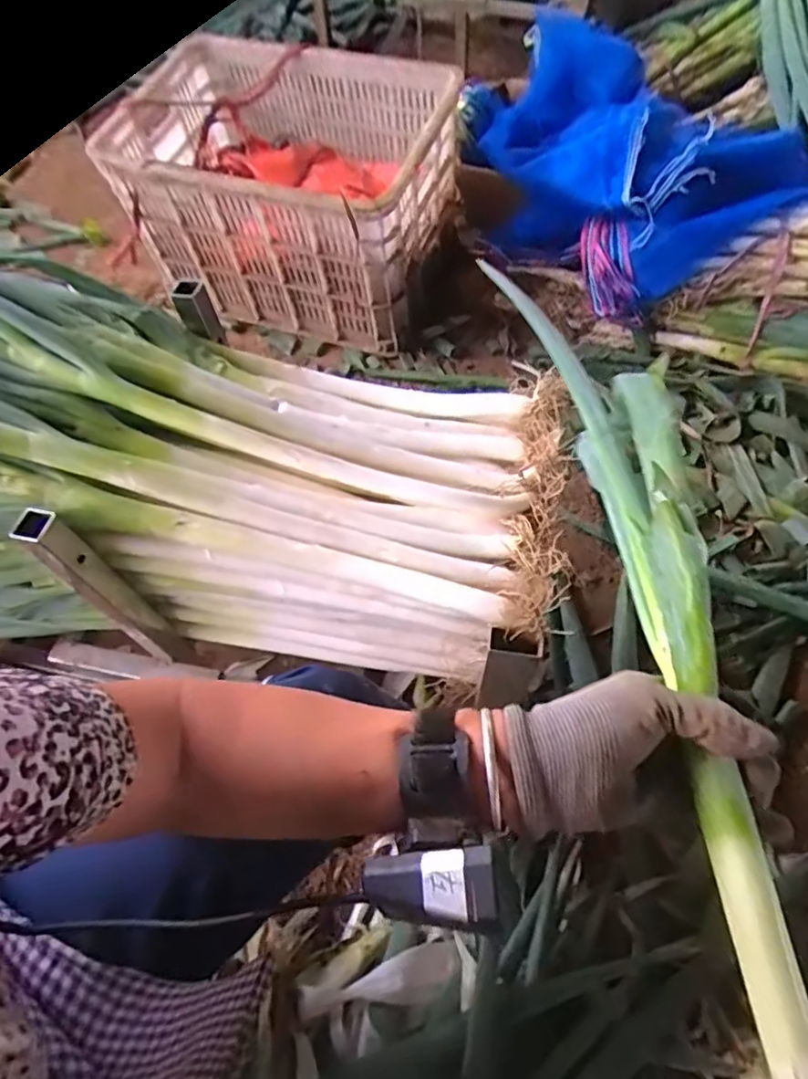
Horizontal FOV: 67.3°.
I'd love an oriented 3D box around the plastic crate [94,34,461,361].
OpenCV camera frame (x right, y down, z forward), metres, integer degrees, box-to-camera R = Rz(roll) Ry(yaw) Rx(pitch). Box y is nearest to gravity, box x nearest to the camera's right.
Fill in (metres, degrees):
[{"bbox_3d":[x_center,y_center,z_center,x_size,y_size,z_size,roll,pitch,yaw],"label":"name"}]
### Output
[{"bbox_3d":[-0.181,-0.560,1.005,0.467,0.335,0.333,20,65,13],"label":"plastic crate"}]

